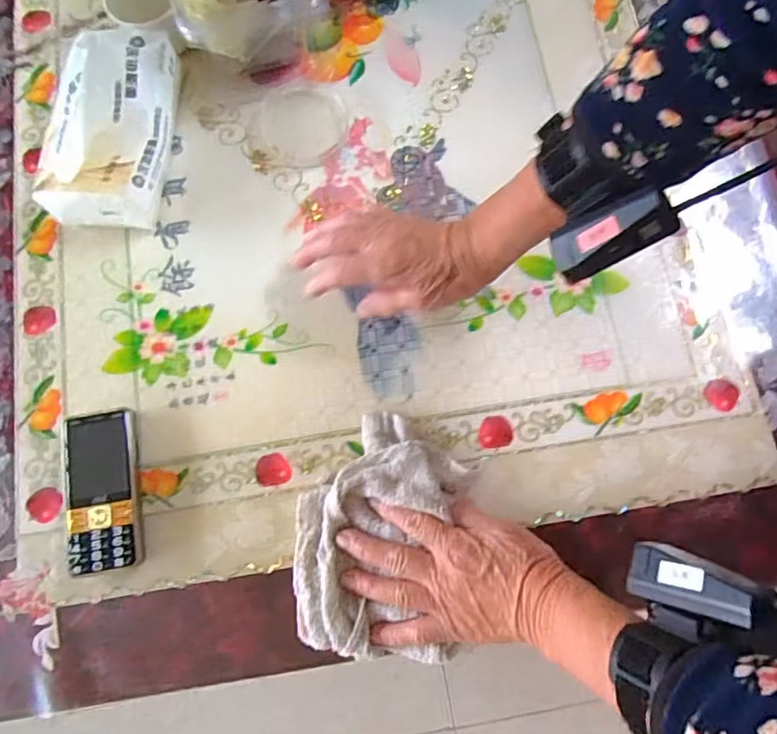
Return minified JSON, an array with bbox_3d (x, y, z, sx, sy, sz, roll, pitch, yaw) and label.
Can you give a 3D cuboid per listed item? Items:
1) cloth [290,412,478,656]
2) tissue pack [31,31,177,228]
[{"bbox_3d":[-0.007,0.128,0.414,0.127,0.027,0.179,13,78,3],"label":"cloth"},{"bbox_3d":[-0.252,-0.213,0.486,0.111,0.056,0.166,1,76,-3],"label":"tissue pack"}]

